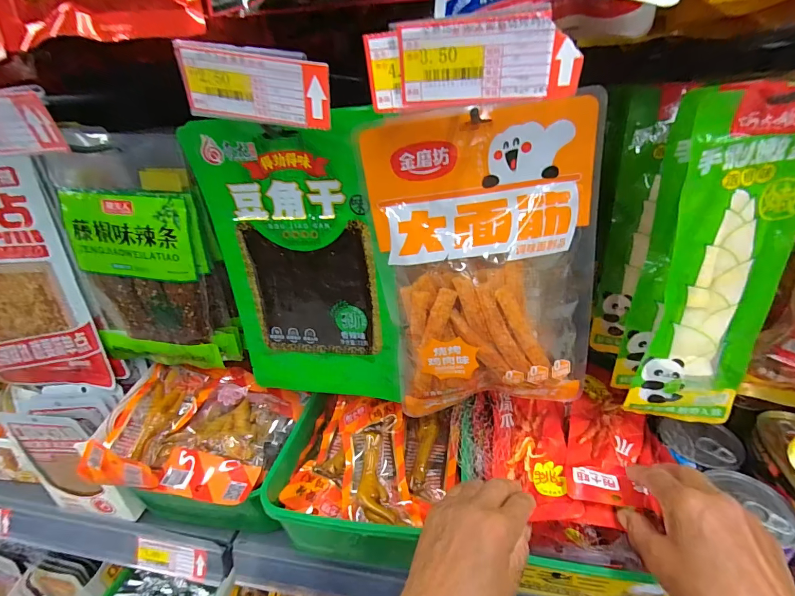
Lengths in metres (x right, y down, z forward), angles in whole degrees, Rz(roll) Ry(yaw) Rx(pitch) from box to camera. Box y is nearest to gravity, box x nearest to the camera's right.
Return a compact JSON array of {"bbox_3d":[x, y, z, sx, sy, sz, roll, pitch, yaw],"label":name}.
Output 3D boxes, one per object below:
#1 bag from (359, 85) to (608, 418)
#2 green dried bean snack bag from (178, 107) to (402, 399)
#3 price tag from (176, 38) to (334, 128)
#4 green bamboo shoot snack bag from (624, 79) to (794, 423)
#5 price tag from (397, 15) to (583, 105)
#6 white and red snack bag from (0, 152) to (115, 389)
[{"bbox_3d":[0.073,-0.015,0.317,0.169,0.245,0.032,-4,29,1],"label":"bag"},{"bbox_3d":[-0.083,-0.020,0.361,0.167,0.260,0.025,3,30,14],"label":"green dried bean snack bag"},{"bbox_3d":[-0.089,-0.132,0.250,0.094,0.043,0.004,10,47,3],"label":"price tag"},{"bbox_3d":[0.235,-0.013,0.294,0.087,0.256,0.026,-4,29,1],"label":"green bamboo shoot snack bag"},{"bbox_3d":[0.047,-0.124,0.208,0.091,0.038,0.004,3,37,12],"label":"price tag"},{"bbox_3d":[-0.415,-0.016,0.422,0.163,0.251,0.038,-2,29,5],"label":"white and red snack bag"}]

